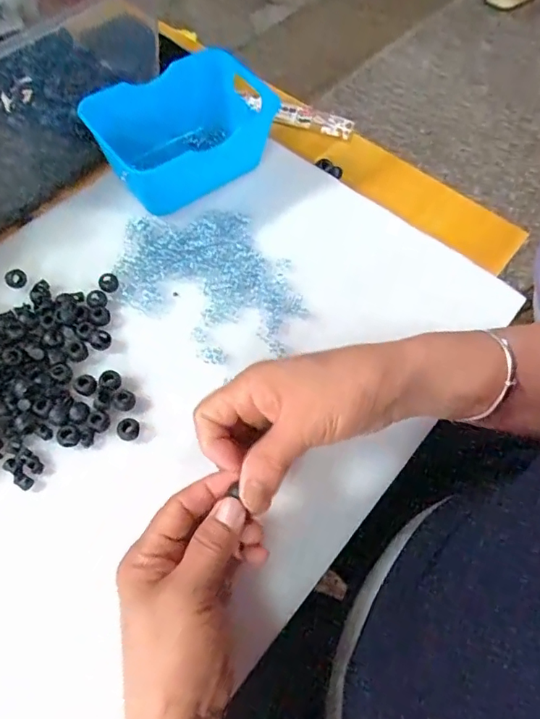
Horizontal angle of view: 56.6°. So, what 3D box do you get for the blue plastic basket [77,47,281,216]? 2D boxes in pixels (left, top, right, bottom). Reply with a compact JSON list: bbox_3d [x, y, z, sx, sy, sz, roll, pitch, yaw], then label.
[{"bbox_3d":[-0.075,-0.207,0.452,0.146,0.065,0.102,-27,69,-15],"label":"blue plastic basket"}]

